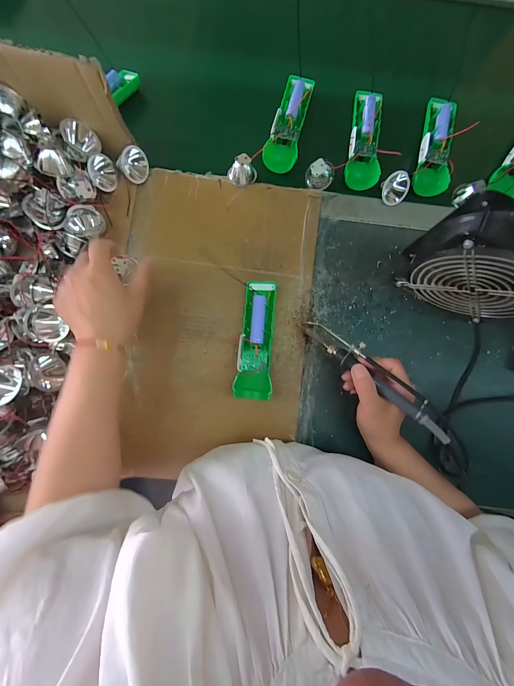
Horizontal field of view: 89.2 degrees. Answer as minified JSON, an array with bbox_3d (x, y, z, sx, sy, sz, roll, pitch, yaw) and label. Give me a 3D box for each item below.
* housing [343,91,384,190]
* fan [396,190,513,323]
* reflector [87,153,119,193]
[{"bbox_3d":[0.168,-0.313,0.401,0.046,0.030,0.146,7,84,-1],"label":"housing"},{"bbox_3d":[0.277,-0.094,0.330,0.143,0.166,0.080,20,85,-1],"label":"fan"},{"bbox_3d":[-0.217,-0.238,0.363,0.018,0.041,0.042,21,102,23],"label":"reflector"}]

